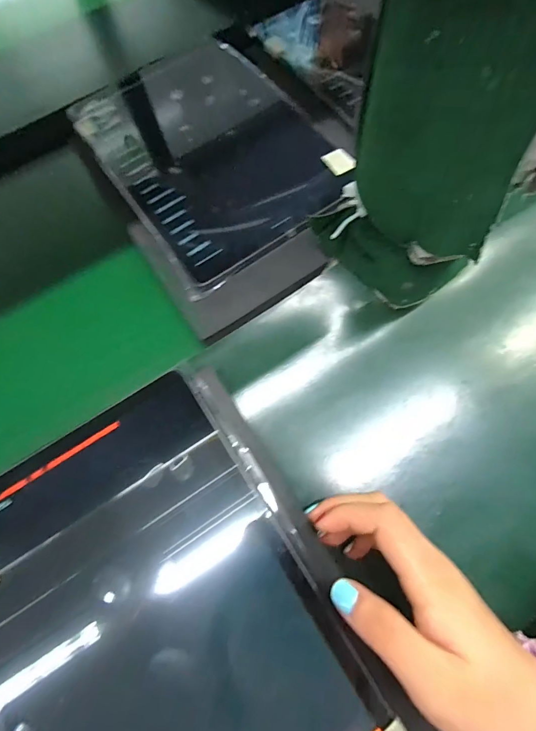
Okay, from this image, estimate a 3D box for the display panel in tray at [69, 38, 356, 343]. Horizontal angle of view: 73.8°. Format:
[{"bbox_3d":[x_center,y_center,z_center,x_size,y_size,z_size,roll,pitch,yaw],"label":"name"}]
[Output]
[{"bbox_3d":[-0.045,-0.170,0.312,0.177,0.033,0.268,-32,71,-10],"label":"display panel in tray"}]

